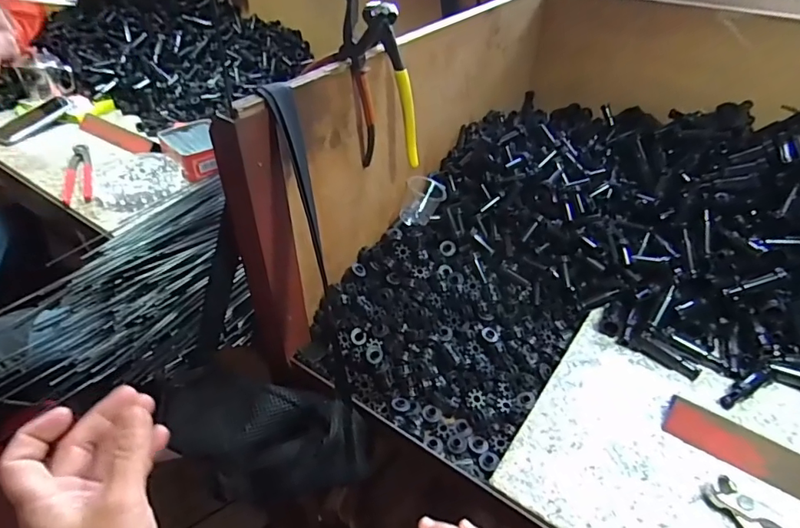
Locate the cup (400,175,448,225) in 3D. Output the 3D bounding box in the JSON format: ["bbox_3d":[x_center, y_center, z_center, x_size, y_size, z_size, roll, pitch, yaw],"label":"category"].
[{"bbox_3d":[0.025,-0.075,0.614,0.046,0.039,0.062,28,73,21],"label":"cup"}]

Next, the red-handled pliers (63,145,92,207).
[{"bbox_3d":[-0.550,-0.157,0.836,0.045,0.014,0.198,-18,43,-22],"label":"red-handled pliers"}]

